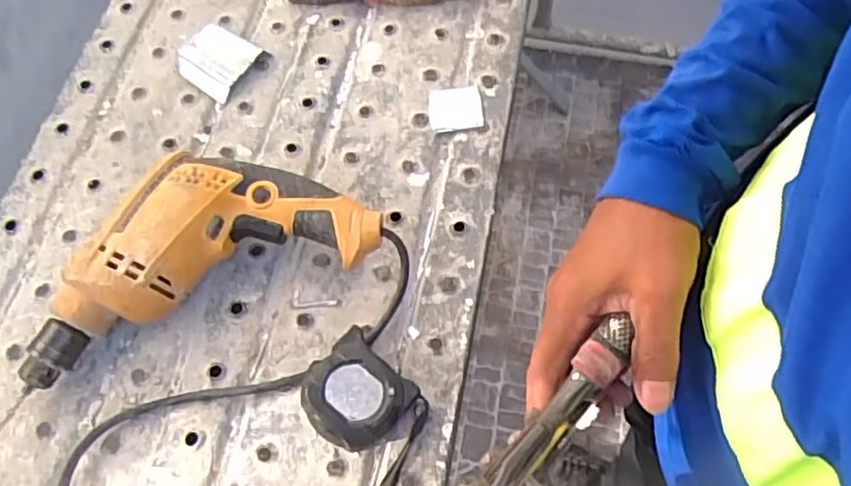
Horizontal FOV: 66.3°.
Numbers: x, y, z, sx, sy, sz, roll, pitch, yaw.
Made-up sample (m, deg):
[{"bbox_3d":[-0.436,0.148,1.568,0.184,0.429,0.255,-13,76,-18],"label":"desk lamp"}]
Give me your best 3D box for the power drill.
[{"bbox_3d":[-0.172,0.001,0.488,0.265,0.071,0.123,-19,65,-7],"label":"power drill"}]

